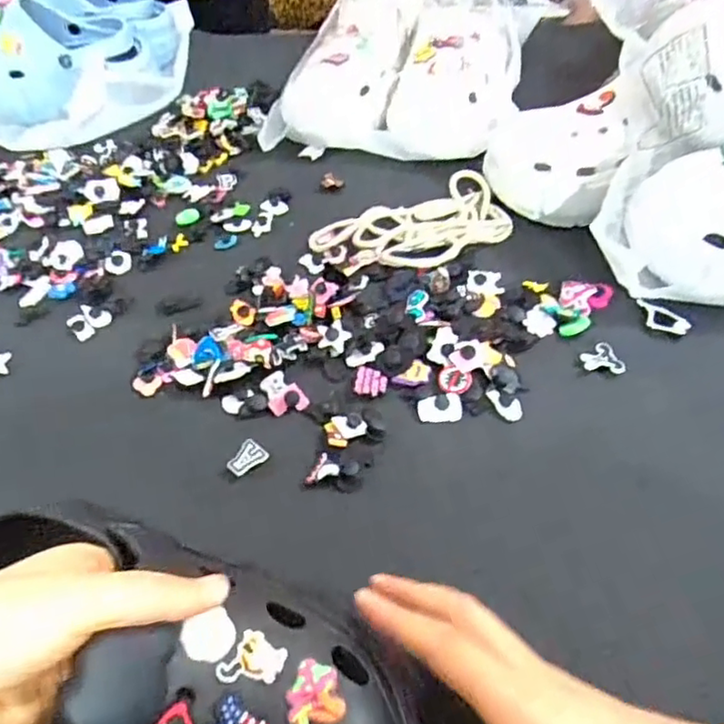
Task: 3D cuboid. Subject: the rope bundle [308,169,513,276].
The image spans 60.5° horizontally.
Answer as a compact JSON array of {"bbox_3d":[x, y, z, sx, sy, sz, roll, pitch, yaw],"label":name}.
[{"bbox_3d":[0.050,-0.122,0.591,0.178,0.030,0.099,-18,50,-11],"label":"rope bundle"}]

